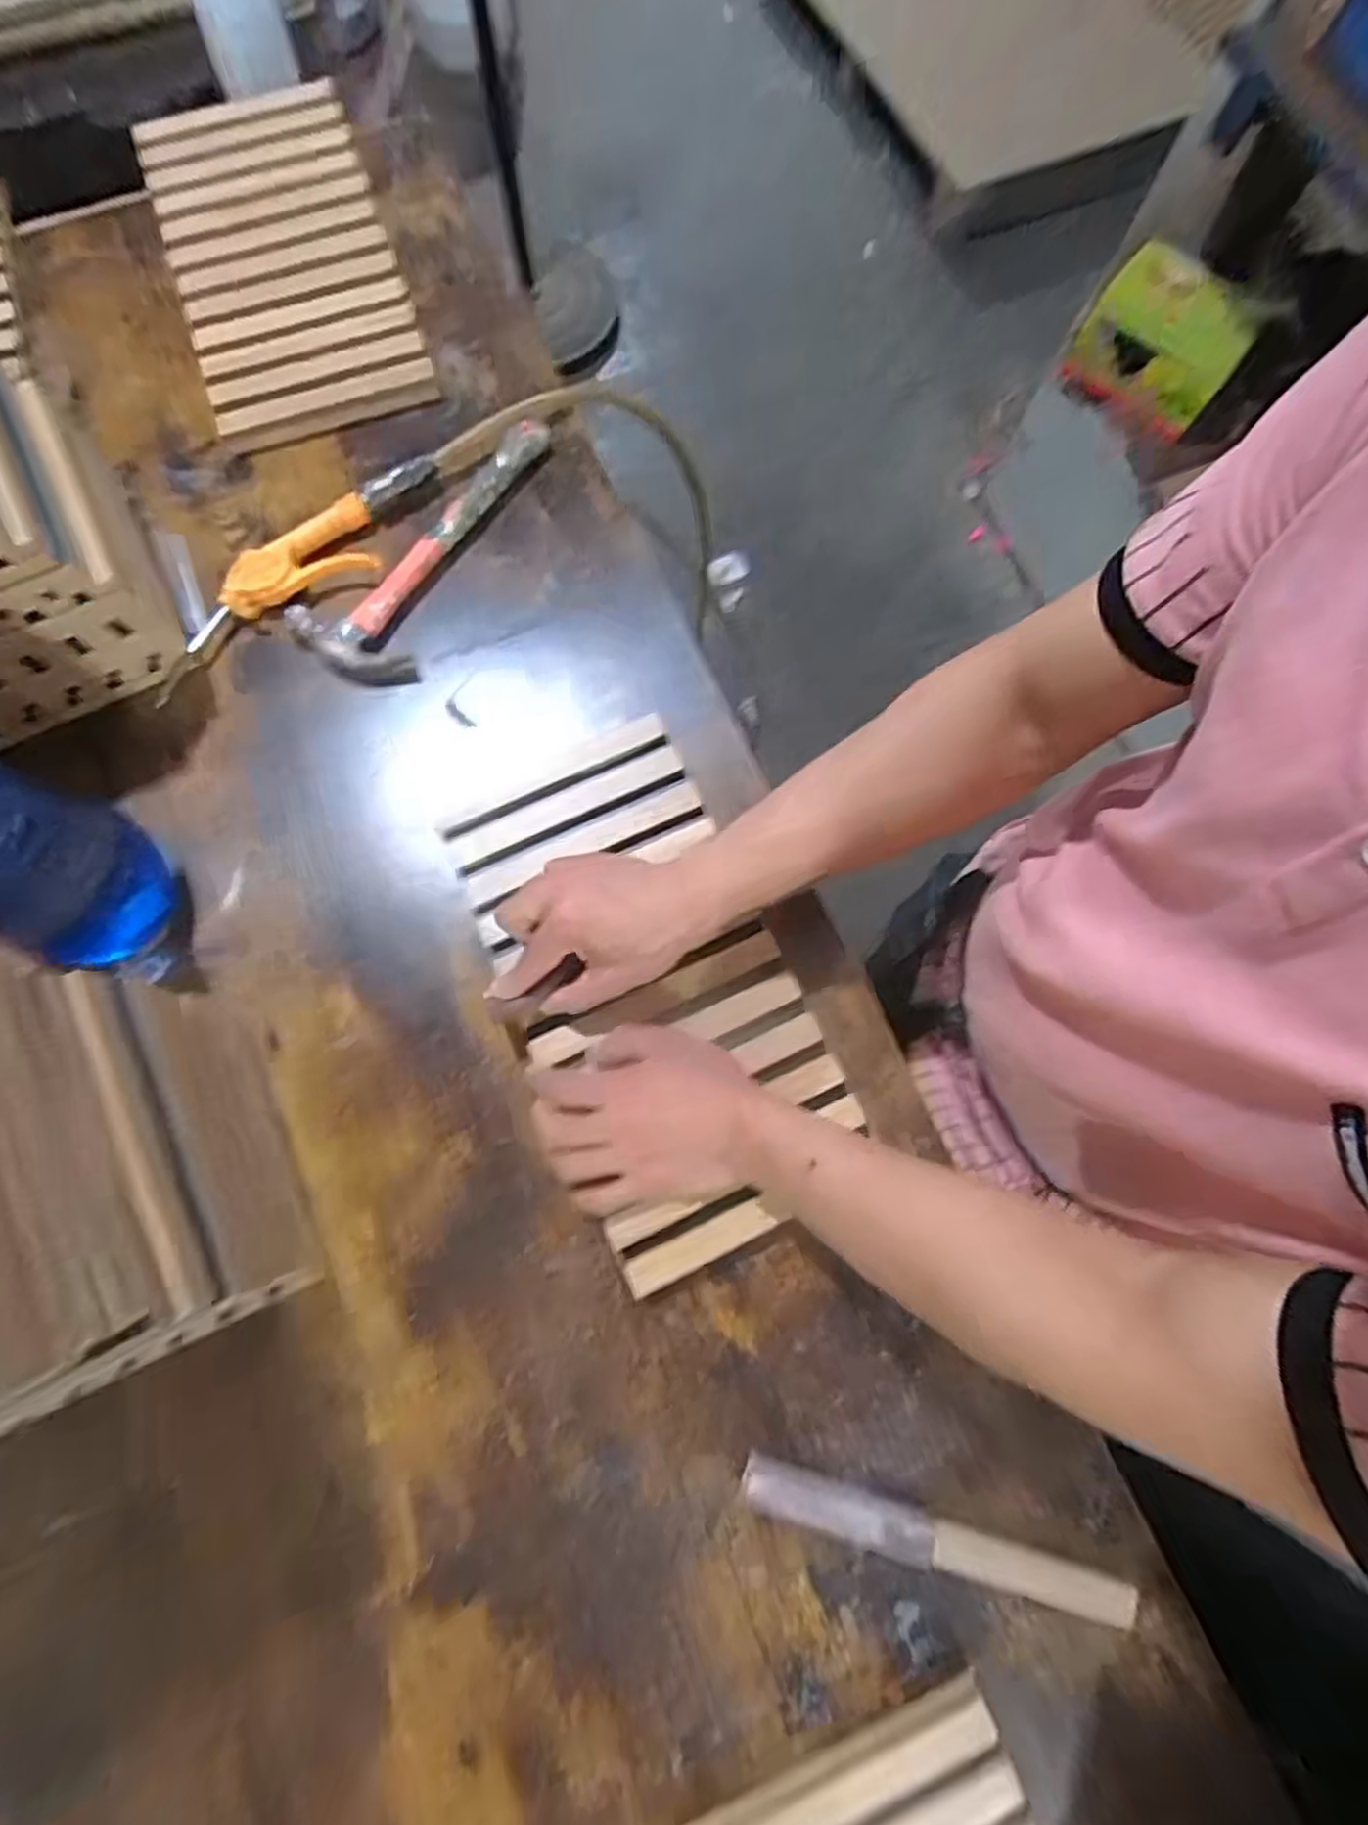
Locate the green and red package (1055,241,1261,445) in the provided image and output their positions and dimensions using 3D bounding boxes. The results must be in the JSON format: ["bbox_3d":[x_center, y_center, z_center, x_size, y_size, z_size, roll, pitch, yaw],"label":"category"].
[{"bbox_3d":[0.798,-0.956,1.278,0.247,0.047,0.217,33,117,3],"label":"green and red package"}]

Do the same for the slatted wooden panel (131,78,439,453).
[{"bbox_3d":[-0.353,-0.576,0.674,0.183,0.015,0.353,-19,82,-4],"label":"slatted wooden panel"}]

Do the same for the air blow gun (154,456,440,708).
[{"bbox_3d":[-0.306,-0.272,0.606,0.272,0.029,0.064,-36,79,-10],"label":"air blow gun"}]

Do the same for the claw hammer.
[{"bbox_3d":[-0.206,-0.304,0.620,0.101,0.027,0.264,27,76,5],"label":"claw hammer"}]

